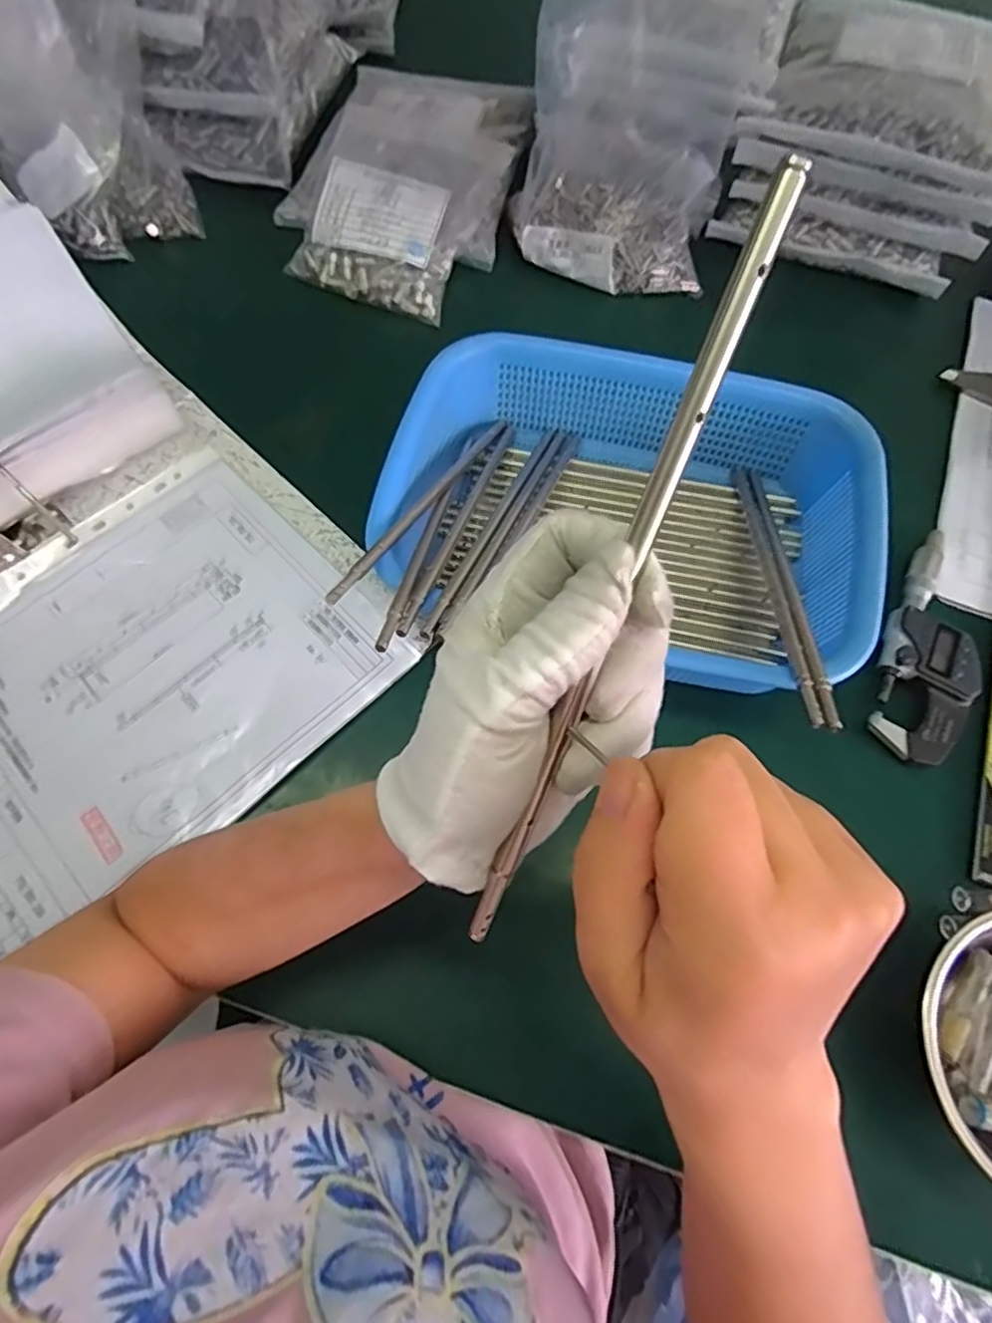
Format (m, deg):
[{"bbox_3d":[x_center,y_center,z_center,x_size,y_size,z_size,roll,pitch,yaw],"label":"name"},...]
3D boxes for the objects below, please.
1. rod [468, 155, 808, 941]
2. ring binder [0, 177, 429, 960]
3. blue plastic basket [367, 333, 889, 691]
[{"bbox_3d":[0.031,-0.011,0.185,0.007,0.004,0.228,23,109,10],"label":"rod"},{"bbox_3d":[-0.359,-0.127,0.396,0.337,0.168,0.542,-42,75,-15],"label":"ring binder"},{"bbox_3d":[0.085,-0.099,0.415,0.291,0.061,0.198,21,70,9],"label":"blue plastic basket"}]

